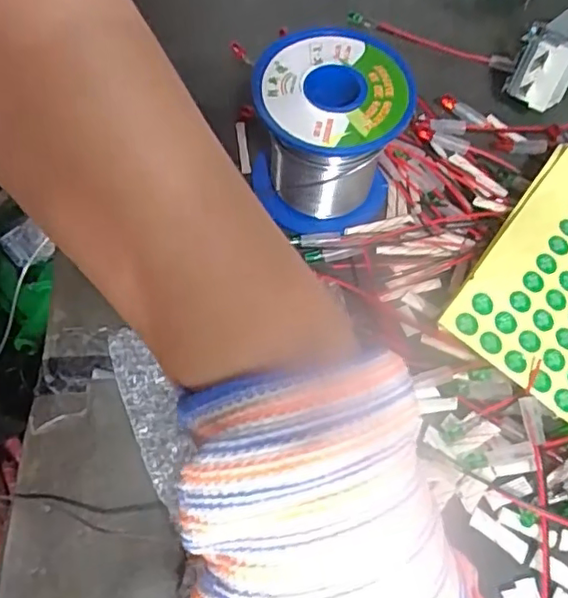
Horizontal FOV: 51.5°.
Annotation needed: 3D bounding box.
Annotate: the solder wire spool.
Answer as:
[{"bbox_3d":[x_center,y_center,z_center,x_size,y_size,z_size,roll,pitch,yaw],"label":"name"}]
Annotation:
[{"bbox_3d":[0.020,-0.072,0.265,0.061,0.068,0.062,1,64,-3],"label":"solder wire spool"}]

